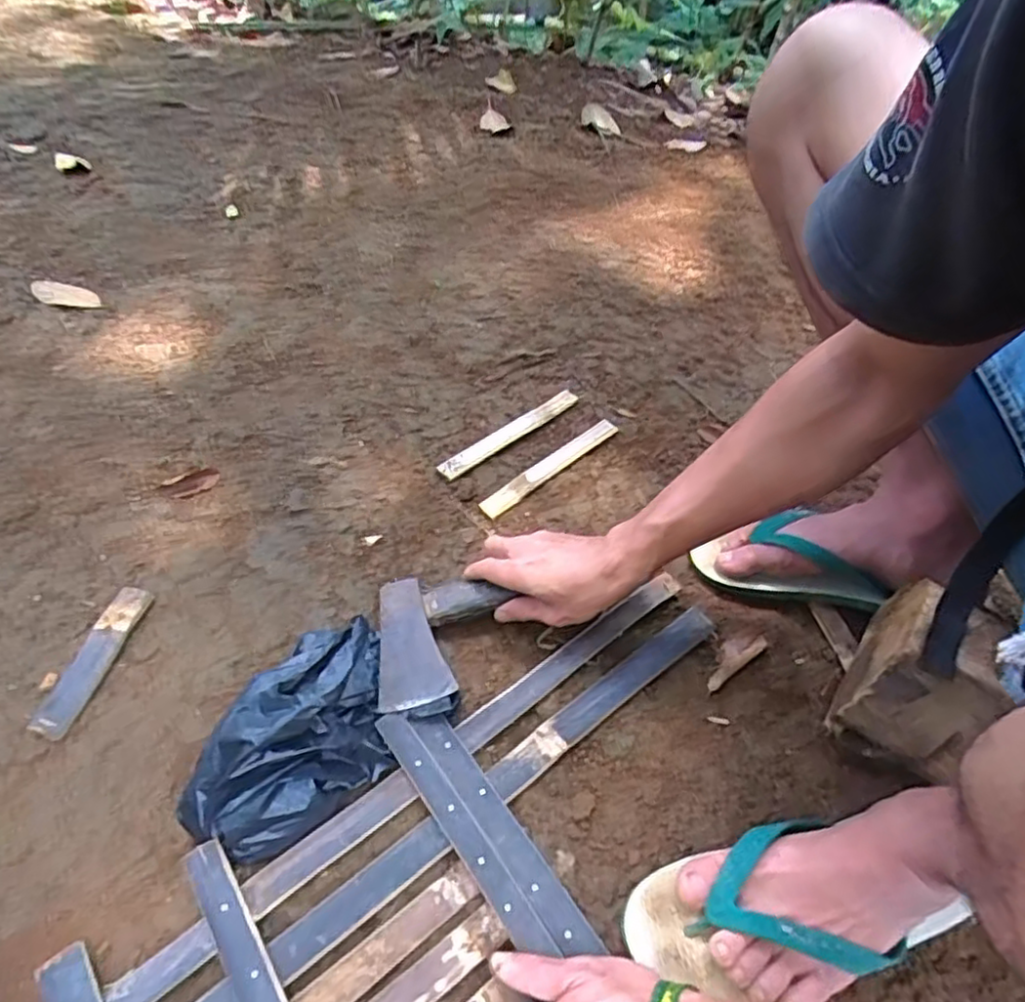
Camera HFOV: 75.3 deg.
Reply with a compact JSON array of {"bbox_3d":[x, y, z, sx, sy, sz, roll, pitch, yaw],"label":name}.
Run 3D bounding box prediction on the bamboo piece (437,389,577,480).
[{"bbox_3d":[-0.001,-0.083,0.795,0.203,0.013,0.024,-32,59,-25],"label":"bamboo piece"}]

